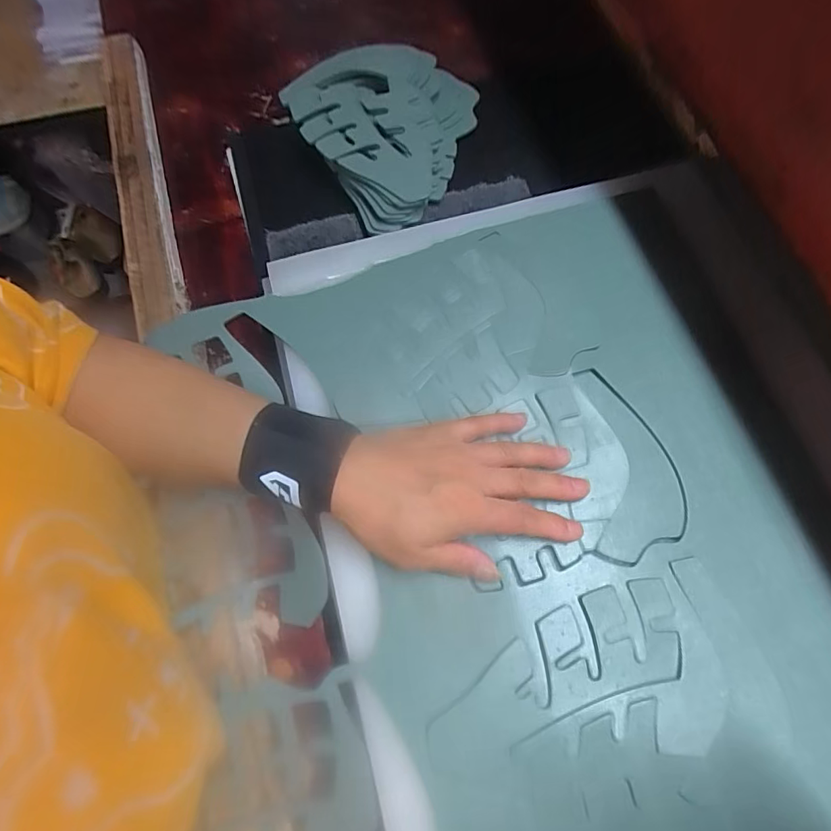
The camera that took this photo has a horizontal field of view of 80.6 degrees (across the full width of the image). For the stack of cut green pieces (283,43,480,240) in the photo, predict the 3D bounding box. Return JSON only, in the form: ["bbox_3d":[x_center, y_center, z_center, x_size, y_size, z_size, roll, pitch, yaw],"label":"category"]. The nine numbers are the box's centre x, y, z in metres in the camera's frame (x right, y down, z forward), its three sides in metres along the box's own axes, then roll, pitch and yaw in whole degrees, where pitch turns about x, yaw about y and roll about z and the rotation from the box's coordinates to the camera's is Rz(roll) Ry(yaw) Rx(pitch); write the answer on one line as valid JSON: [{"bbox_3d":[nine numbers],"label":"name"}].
[{"bbox_3d":[-0.016,-0.265,0.437,0.154,0.032,0.190,-32,75,-12],"label":"stack of cut green pieces"}]

